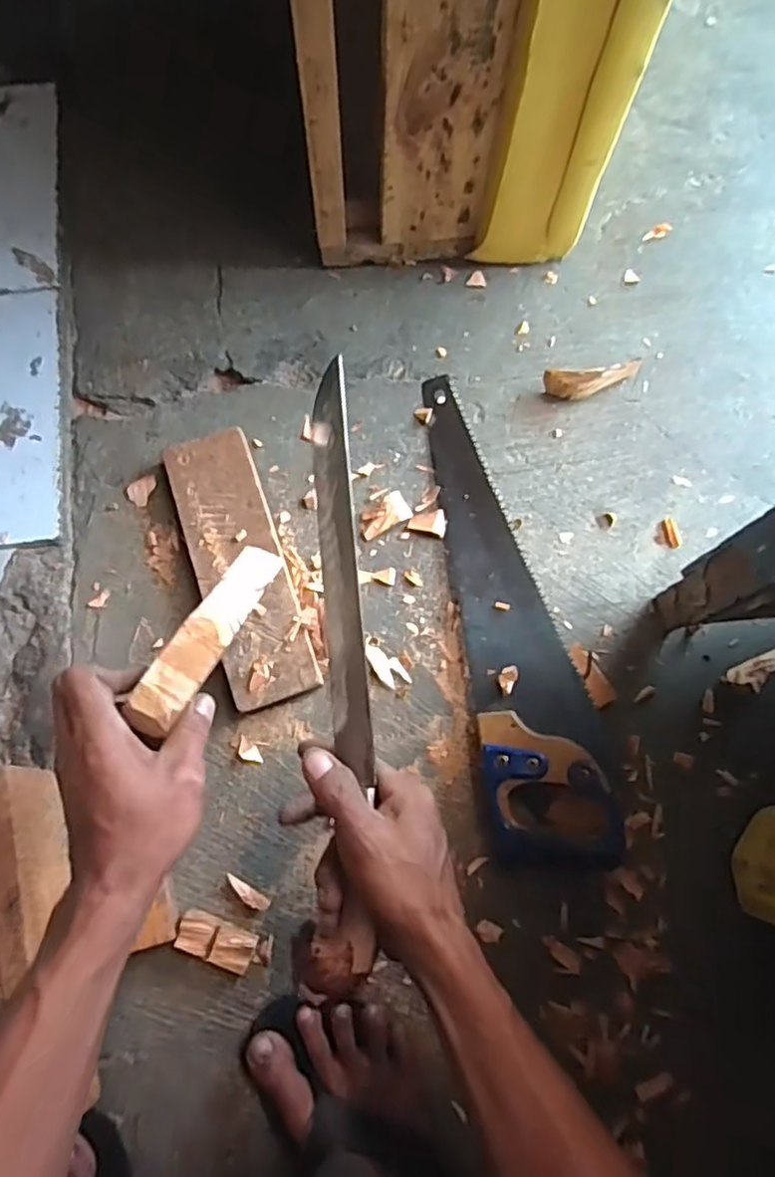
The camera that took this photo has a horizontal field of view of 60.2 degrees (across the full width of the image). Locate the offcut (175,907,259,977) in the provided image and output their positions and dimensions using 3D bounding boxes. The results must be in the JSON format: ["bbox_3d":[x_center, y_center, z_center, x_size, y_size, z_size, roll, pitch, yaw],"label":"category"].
[{"bbox_3d":[-0.144,0.298,0.565,0.065,0.015,0.032,22,76,5],"label":"offcut"}]

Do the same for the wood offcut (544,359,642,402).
[{"bbox_3d":[0.218,-0.221,0.703,0.104,0.036,0.025,-10,76,-4],"label":"wood offcut"}]

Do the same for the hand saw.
[{"bbox_3d":[0.115,0.006,0.630,0.108,0.049,0.485,-8,76,-3],"label":"hand saw"}]

